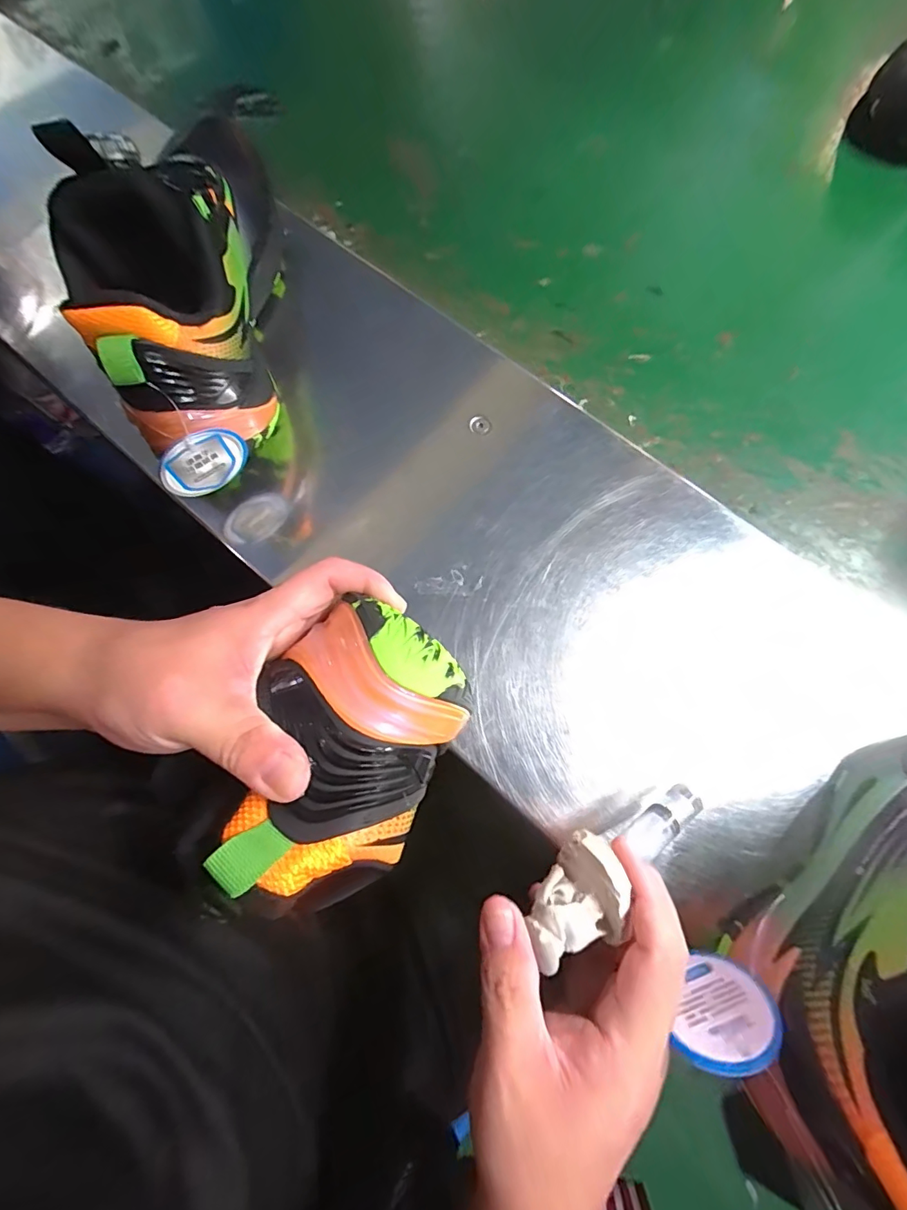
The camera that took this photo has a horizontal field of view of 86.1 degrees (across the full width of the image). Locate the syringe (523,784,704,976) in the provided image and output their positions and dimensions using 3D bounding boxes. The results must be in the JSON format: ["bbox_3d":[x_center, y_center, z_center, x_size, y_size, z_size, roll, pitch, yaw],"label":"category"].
[{"bbox_3d":[0.073,0.111,0.211,0.104,0.028,0.037,-21,73,-31],"label":"syringe"}]

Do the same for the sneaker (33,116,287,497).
[{"bbox_3d":[-0.168,-0.218,0.302,0.092,0.133,0.278,-12,75,-2],"label":"sneaker"}]

